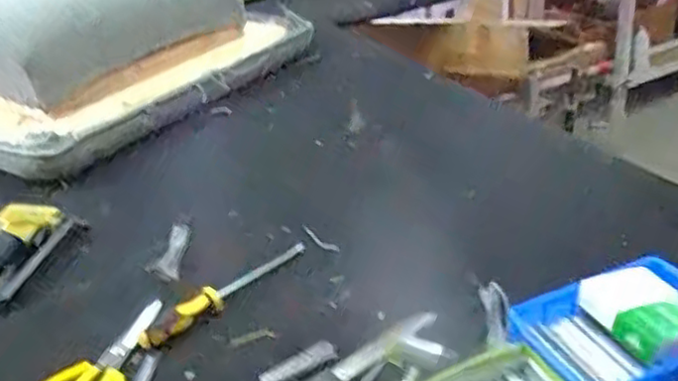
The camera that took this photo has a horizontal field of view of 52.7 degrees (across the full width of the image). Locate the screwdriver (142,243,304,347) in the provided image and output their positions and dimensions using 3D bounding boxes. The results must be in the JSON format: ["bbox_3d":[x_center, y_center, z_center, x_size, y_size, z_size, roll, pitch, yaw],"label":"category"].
[{"bbox_3d":[-0.134,0.124,0.853,0.241,0.041,0.042,-27,36,-32],"label":"screwdriver"}]

